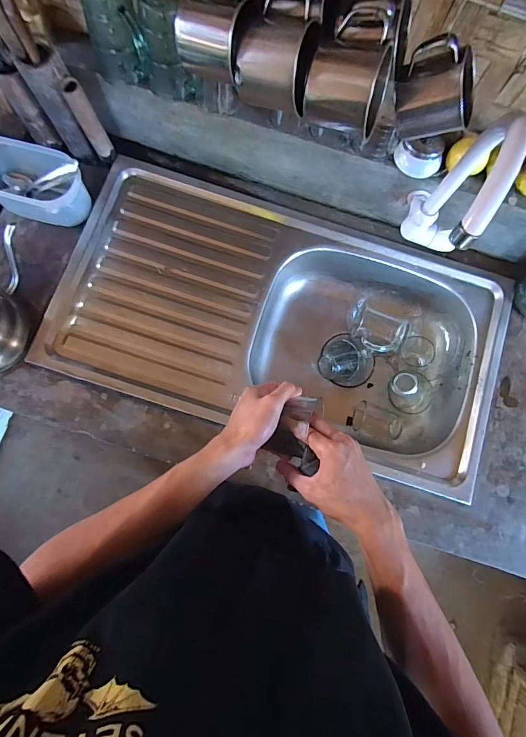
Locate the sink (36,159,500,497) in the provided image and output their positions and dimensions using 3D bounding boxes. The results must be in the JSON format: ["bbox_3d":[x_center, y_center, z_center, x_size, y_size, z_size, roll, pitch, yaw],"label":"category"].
[{"bbox_3d":[0.033,-0.078,0.716,0.738,0.139,0.396,18,81,0],"label":"sink"}]

